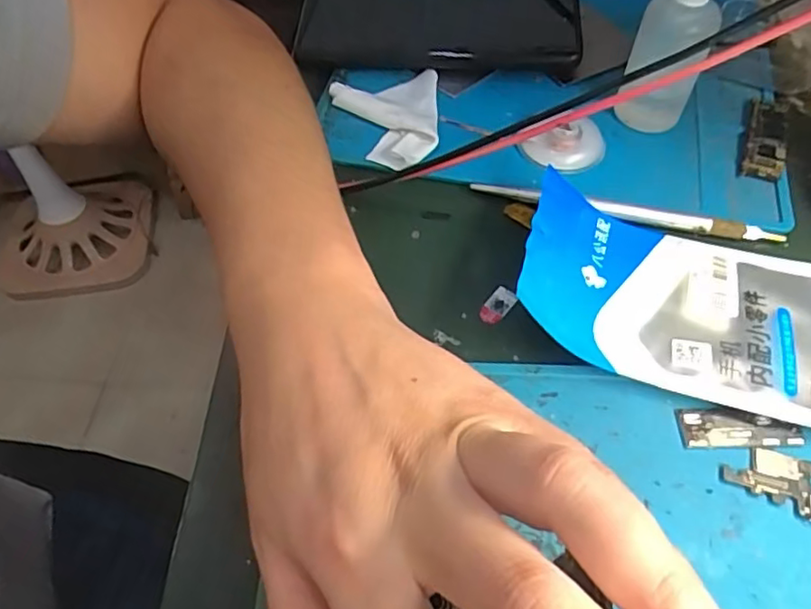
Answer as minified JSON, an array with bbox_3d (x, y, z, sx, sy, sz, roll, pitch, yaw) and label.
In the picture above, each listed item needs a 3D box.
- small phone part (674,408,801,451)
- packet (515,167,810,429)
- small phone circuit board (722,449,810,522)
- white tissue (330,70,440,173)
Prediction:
[{"bbox_3d":[0.124,0.047,0.226,0.042,0.005,0.014,1,54,3],"label":"small phone part"},{"bbox_3d":[0.130,-0.003,0.244,0.162,0.030,0.086,14,56,12],"label":"packet"},{"bbox_3d":[0.137,0.062,0.214,0.040,0.004,0.021,25,59,19],"label":"small phone circuit board"},{"bbox_3d":[-0.003,-0.099,0.327,0.058,0.011,0.070,-16,55,-9],"label":"white tissue"}]

